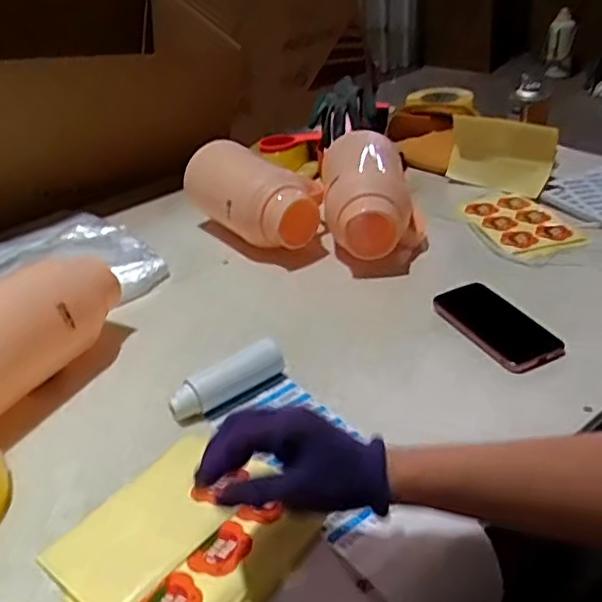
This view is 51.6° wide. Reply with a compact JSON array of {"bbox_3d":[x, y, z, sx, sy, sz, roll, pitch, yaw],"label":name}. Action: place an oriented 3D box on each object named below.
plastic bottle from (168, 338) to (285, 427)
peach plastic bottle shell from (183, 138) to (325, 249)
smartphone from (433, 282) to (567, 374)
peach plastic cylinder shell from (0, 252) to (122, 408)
[{"bbox_3d":[-0.081,0.087,0.701,0.135,0.041,0.031,-24,37,-27],"label":"plastic bottle"},{"bbox_3d":[-0.075,-0.182,1.048,0.145,0.136,0.287,-28,39,-31],"label":"peach plastic bottle shell"},{"bbox_3d":[0.241,0.029,0.775,0.082,0.019,0.168,-20,35,-22],"label":"smartphone"},{"bbox_3d":[-0.332,0.029,0.742,0.120,0.134,0.243,17,39,31],"label":"peach plastic cylinder shell"}]

